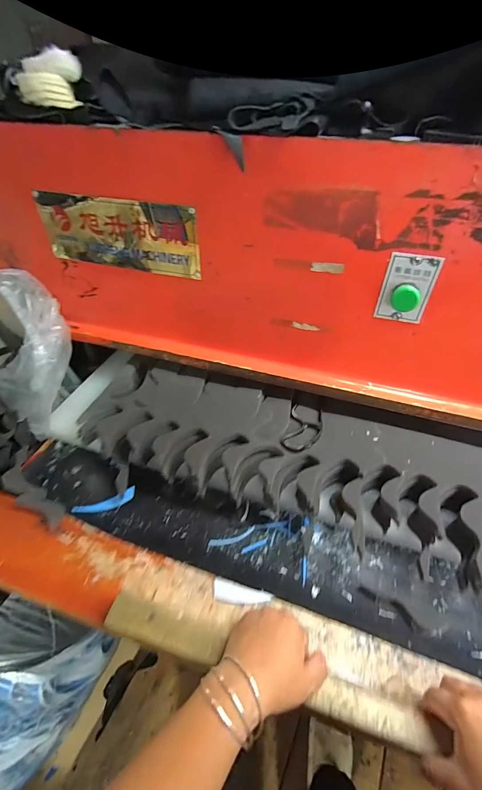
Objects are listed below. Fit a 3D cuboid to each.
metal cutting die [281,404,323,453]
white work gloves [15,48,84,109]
[{"bbox_3d":[0.107,0.059,0.584,0.059,0.019,0.101,16,57,15],"label":"metal cutting die"},{"bbox_3d":[-0.267,-0.440,0.476,0.088,0.054,0.053,-16,55,-7],"label":"white work gloves"}]

